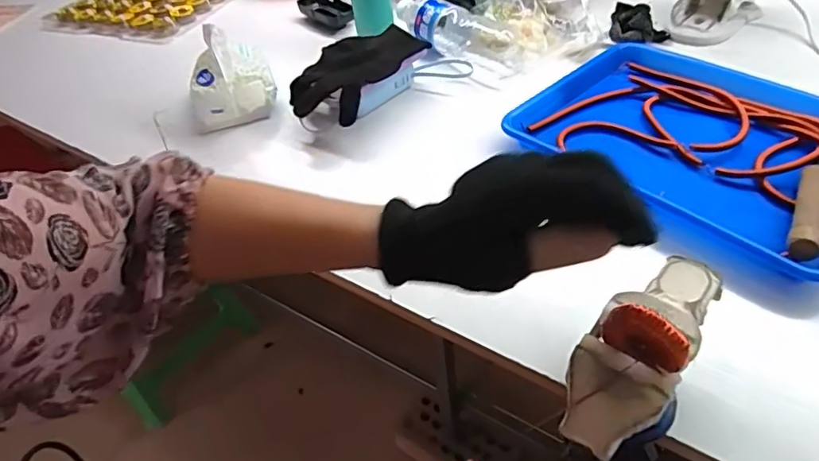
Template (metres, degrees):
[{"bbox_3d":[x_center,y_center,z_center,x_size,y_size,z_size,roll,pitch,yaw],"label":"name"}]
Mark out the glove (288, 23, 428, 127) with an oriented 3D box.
[{"bbox_3d":[-0.058,-0.183,0.654,0.091,0.046,0.188,30,56,31],"label":"glove"}]

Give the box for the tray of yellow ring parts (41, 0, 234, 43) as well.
[{"bbox_3d":[-0.454,-0.429,0.979,0.270,0.027,0.279,17,50,22],"label":"tray of yellow ring parts"}]

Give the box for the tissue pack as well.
[{"bbox_3d":[-0.224,-0.200,0.676,0.097,0.078,0.114,-12,45,-5],"label":"tissue pack"}]

